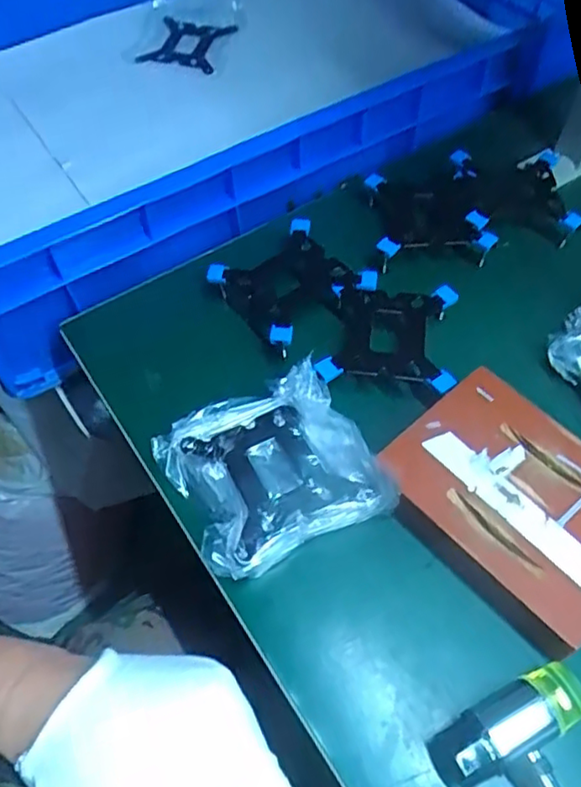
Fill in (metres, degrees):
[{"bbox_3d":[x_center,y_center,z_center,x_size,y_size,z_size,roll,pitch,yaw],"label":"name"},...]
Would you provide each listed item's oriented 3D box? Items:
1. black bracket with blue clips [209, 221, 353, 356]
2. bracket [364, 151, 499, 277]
[{"bbox_3d":[-0.001,-0.082,0.445,0.086,0.018,0.085,-35,63,-16],"label":"black bracket with blue clips"},{"bbox_3d":[0.107,-0.147,0.491,0.087,0.017,0.096,-5,59,1],"label":"bracket"}]

